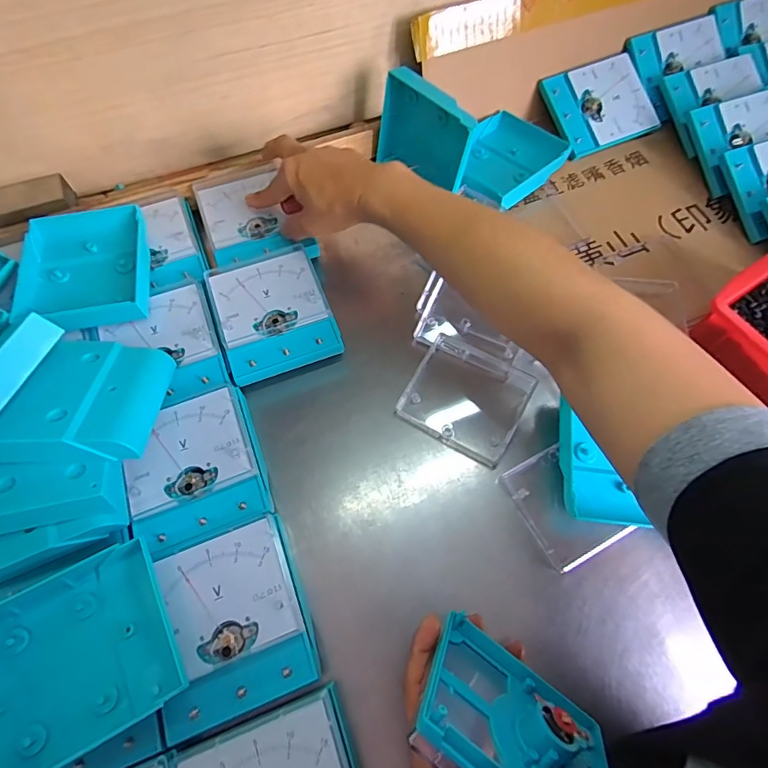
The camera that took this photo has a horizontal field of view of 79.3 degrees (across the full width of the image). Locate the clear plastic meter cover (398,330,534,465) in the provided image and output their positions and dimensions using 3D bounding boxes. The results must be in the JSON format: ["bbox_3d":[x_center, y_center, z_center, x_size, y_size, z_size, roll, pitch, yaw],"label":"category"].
[{"bbox_3d":[0.070,0.011,0.416,0.094,0.026,0.089,28,68,13],"label":"clear plastic meter cover"}]

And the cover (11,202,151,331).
[{"bbox_3d":[-0.266,-0.103,0.416,0.107,0.028,0.113,-10,65,-6],"label":"cover"}]

